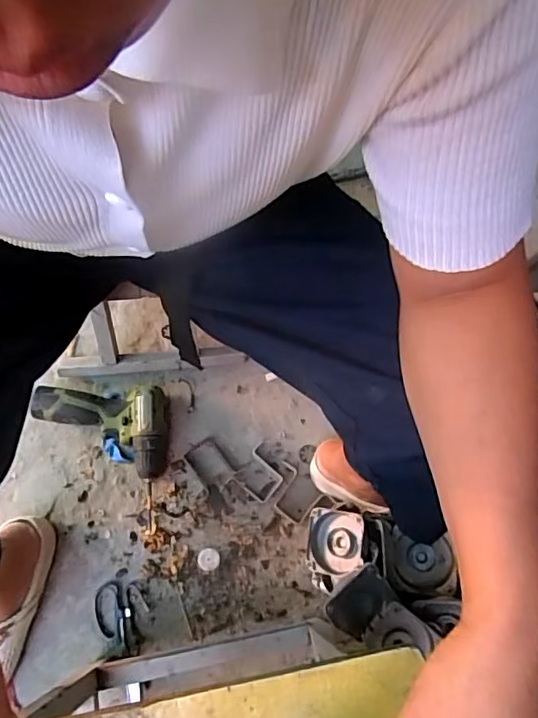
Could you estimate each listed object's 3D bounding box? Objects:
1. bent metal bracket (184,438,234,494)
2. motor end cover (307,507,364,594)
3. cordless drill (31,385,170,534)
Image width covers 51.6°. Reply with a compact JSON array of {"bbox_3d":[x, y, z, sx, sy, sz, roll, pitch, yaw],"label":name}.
[{"bbox_3d":[-0.093,0.160,0.846,0.055,0.005,0.068,-32,75,-12],"label":"bent metal bracket"},{"bbox_3d":[0.092,0.257,0.749,0.080,0.042,0.103,-6,71,25],"label":"motor end cover"},{"bbox_3d":[-0.242,0.144,0.814,0.183,0.050,0.204,-1,72,-4],"label":"cordless drill"}]

